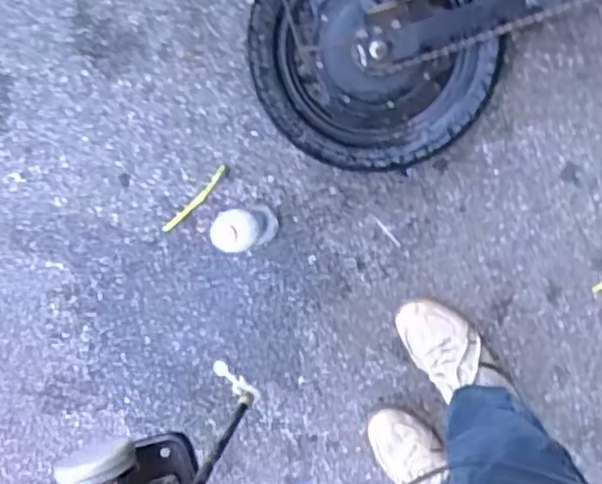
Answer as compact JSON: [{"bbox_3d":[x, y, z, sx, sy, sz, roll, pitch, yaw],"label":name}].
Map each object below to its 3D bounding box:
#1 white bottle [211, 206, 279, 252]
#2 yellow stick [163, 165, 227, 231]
[{"bbox_3d":[-0.079,-0.021,1.006,0.055,0.201,0.065,-30,92,9],"label":"white bottle"},{"bbox_3d":[-0.176,-0.067,1.111,0.149,0.011,0.019,-45,89,9],"label":"yellow stick"}]

